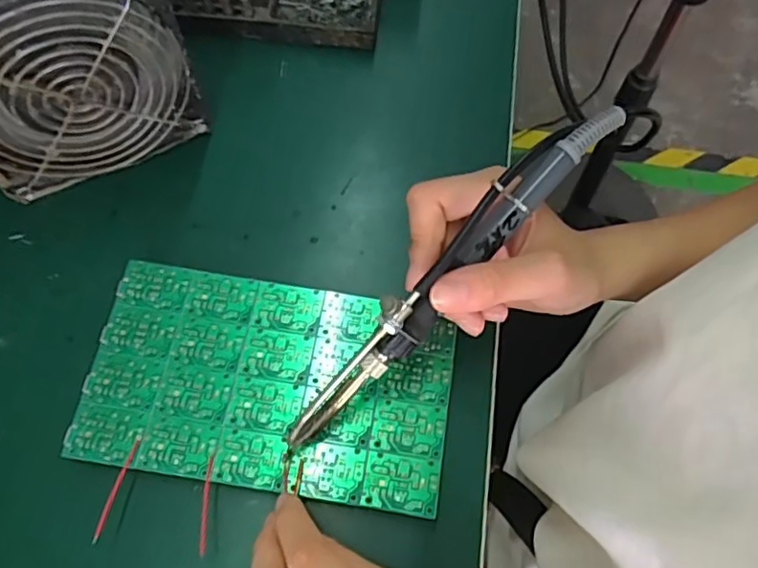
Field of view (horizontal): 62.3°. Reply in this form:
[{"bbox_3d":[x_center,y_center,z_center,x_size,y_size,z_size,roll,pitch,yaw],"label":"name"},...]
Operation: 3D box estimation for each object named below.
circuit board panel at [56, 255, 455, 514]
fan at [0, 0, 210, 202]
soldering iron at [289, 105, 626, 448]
[{"bbox_3d":[-0.053,0.047,0.308,0.174,0.004,0.101,9,66,1],"label":"circuit board panel"},{"bbox_3d":[-0.157,-0.111,0.324,0.128,0.122,0.047,-26,70,-14],"label":"fan"},{"bbox_3d":[0.032,-0.005,0.273,0.019,0.026,0.201,42,89,15],"label":"soldering iron"}]

